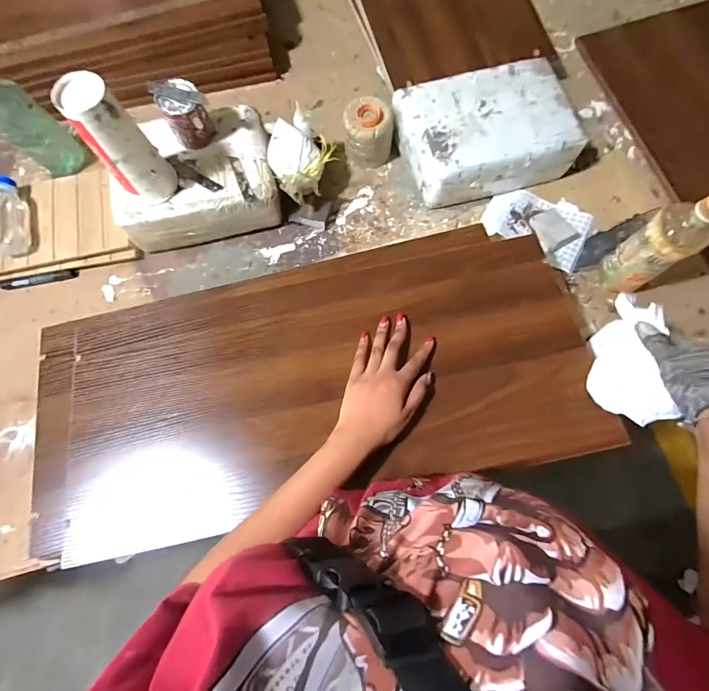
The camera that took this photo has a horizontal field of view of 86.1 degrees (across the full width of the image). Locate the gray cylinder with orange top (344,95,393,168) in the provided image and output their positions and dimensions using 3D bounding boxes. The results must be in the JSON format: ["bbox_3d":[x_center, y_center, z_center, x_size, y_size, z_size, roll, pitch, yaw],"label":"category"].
[{"bbox_3d":[0.027,-0.392,0.707,0.090,0.092,0.085,-1,76,3],"label":"gray cylinder with orange top"}]

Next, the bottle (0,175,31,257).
[{"bbox_3d":[-0.617,-0.226,0.670,0.058,0.045,0.141,-18,76,-2],"label":"bottle"}]

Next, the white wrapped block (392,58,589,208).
[{"bbox_3d":[0.232,-0.381,0.694,0.283,0.106,0.197,-15,75,-1],"label":"white wrapped block"}]

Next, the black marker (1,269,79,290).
[{"bbox_3d":[-0.564,-0.121,0.682,0.133,0.013,0.019,-12,75,0],"label":"black marker"}]

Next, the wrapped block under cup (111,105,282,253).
[{"bbox_3d":[-0.274,-0.290,0.676,0.264,0.107,0.198,-15,75,-1],"label":"wrapped block under cup"}]

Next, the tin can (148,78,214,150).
[{"bbox_3d":[-0.267,-0.370,0.609,0.068,0.075,0.067,-34,76,-6],"label":"tin can"}]

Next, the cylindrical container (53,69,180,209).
[{"bbox_3d":[-0.329,-0.284,0.542,0.075,0.167,0.076,-40,77,-7],"label":"cylindrical container"}]

